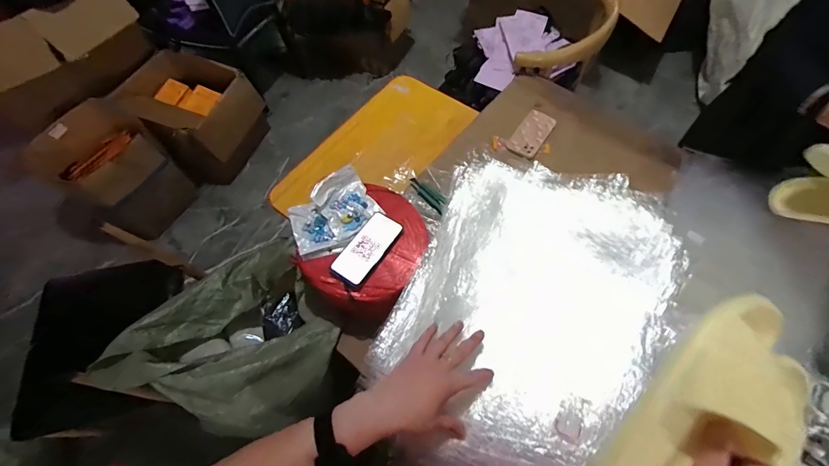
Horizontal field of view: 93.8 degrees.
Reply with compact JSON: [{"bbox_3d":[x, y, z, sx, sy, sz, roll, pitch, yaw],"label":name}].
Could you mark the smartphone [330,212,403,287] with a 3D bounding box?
[{"bbox_3d":[-0.097,0.031,0.799,0.076,0.010,0.158,30,68,17],"label":"smartphone"}]

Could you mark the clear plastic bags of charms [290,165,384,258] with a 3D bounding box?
[{"bbox_3d":[-0.173,-0.040,0.820,0.199,0.044,0.133,-40,68,-16],"label":"clear plastic bags of charms"}]

